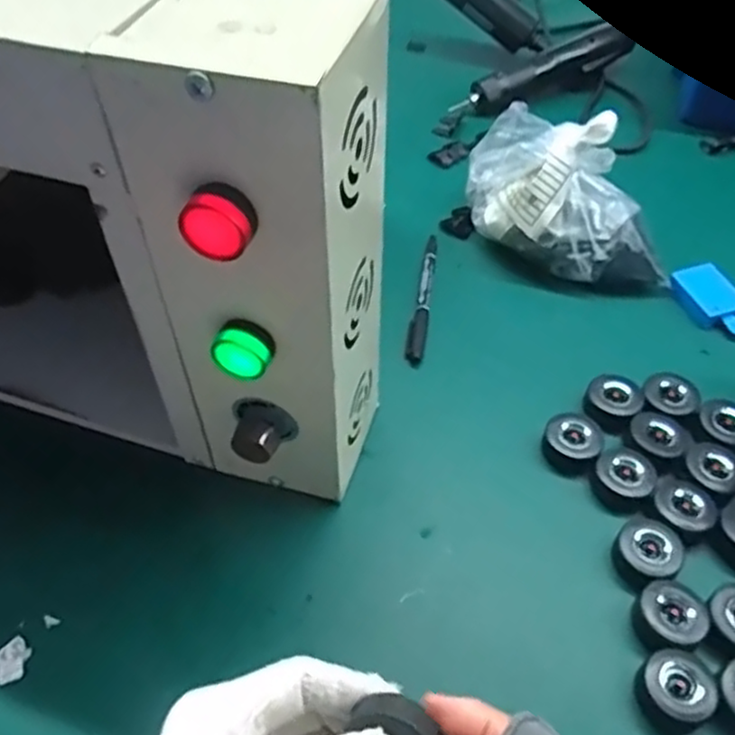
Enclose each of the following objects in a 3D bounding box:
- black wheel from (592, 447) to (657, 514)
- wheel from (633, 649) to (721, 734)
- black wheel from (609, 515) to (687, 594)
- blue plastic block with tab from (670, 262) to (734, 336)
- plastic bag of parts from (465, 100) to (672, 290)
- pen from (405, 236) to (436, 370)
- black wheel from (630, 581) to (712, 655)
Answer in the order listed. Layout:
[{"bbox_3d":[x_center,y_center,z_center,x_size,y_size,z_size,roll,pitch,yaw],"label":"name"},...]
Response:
[{"bbox_3d":[0.164,0.071,0.449,0.036,0.020,0.041,32,59,24],"label":"black wheel"},{"bbox_3d":[0.162,0.171,0.367,0.037,0.020,0.038,-1,52,1],"label":"wheel"},{"bbox_3d":[0.165,0.111,0.412,0.037,0.017,0.042,32,59,23],"label":"black wheel"},{"bbox_3d":[0.273,-0.052,0.552,0.039,0.017,0.068,-22,55,-15],"label":"blue plastic block with tab"},{"bbox_3d":[0.163,-0.134,0.566,0.176,0.101,0.094,18,54,15],"label":"plastic bag of parts"},{"bbox_3d":[0.046,-0.058,0.561,0.014,0.008,0.139,7,52,7],"label":"pen"},{"bbox_3d":[0.168,0.140,0.390,0.035,0.017,0.035,-1,52,1],"label":"black wheel"}]

